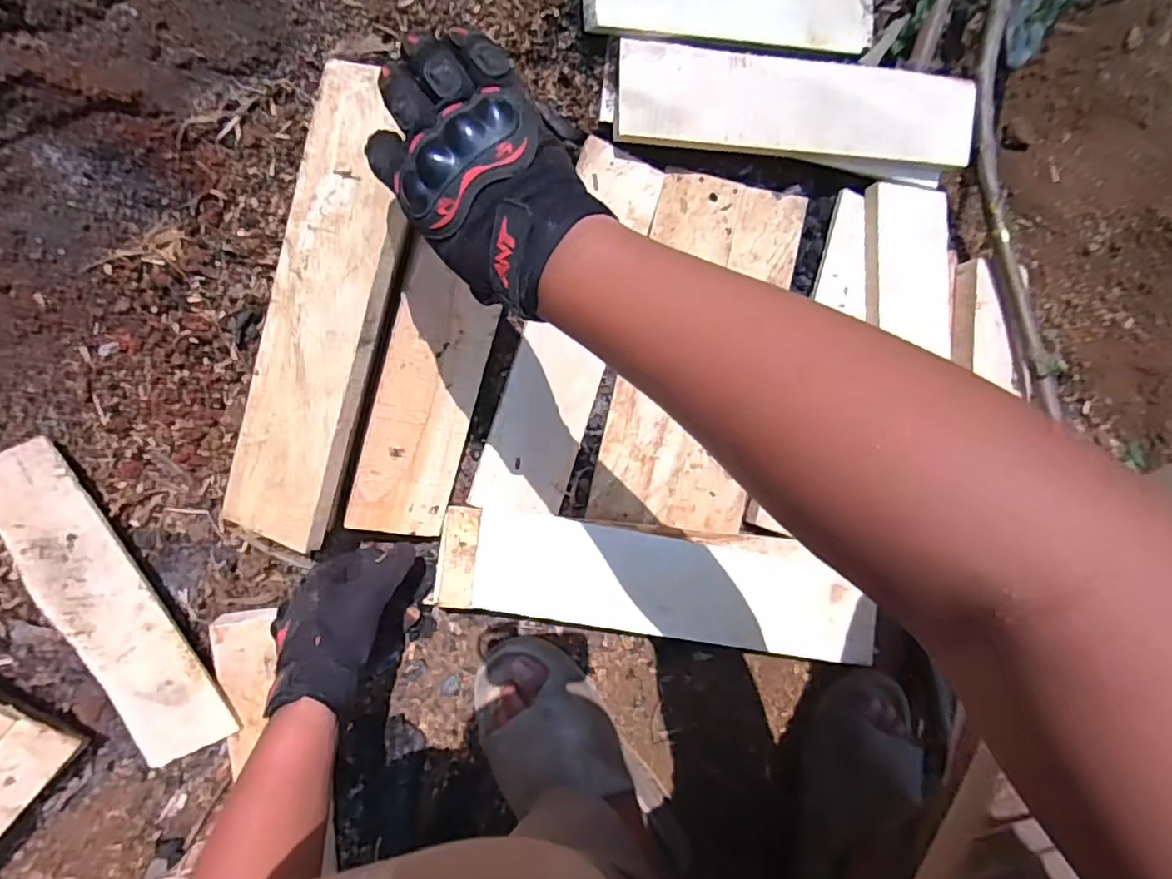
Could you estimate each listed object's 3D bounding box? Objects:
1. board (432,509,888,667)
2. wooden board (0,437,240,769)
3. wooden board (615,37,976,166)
[{"bbox_3d":[0.071,0.136,0.554,0.408,0.025,0.101,7,88,-5],"label":"board"},{"bbox_3d":[-0.435,0.157,0.533,0.086,0.014,0.315,-25,103,-6],"label":"wooden board"},{"bbox_3d":[0.227,-0.346,0.610,0.398,0.013,0.089,-1,100,-12],"label":"wooden board"}]

